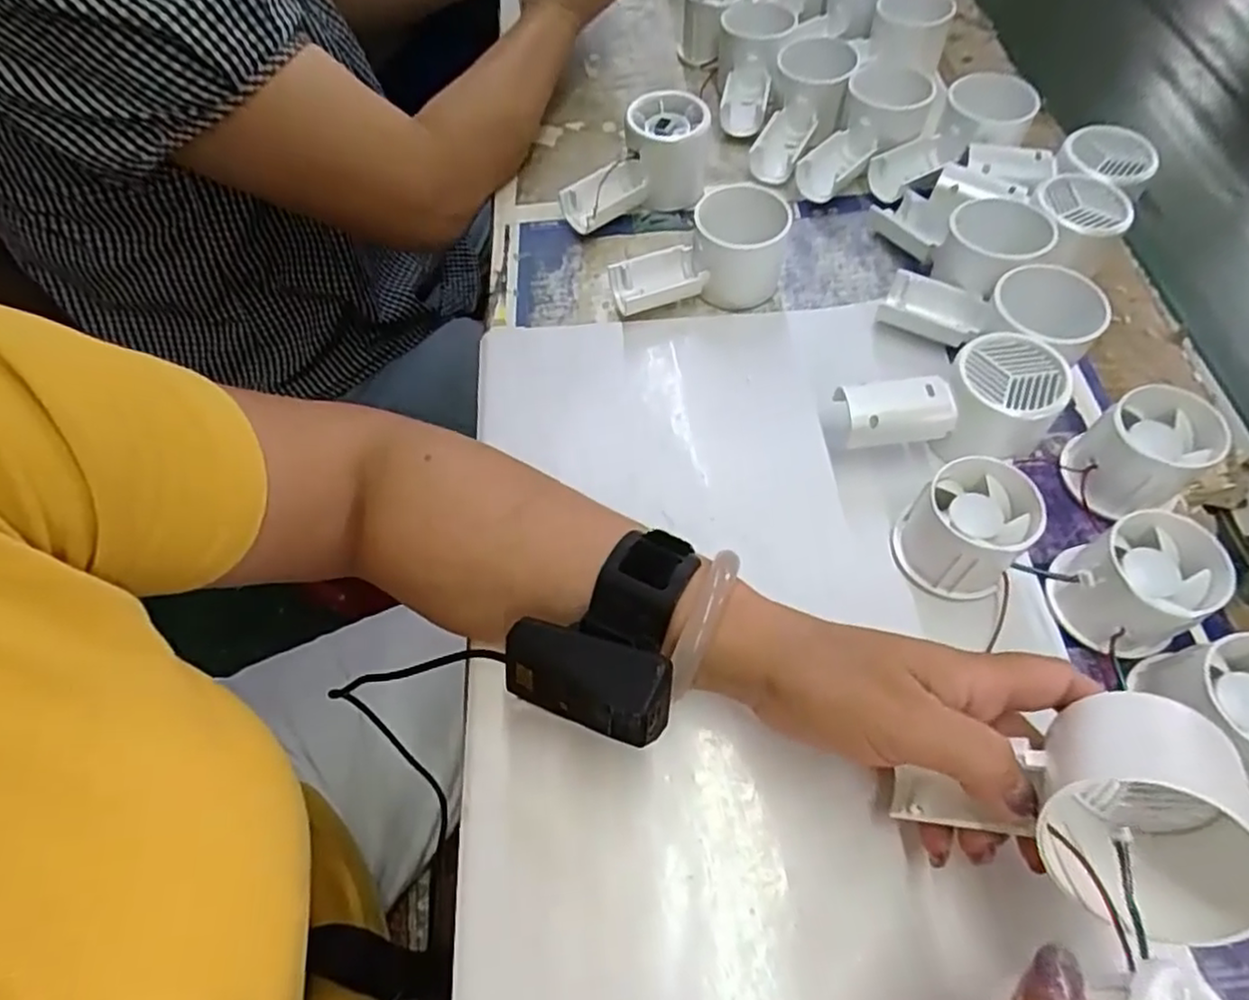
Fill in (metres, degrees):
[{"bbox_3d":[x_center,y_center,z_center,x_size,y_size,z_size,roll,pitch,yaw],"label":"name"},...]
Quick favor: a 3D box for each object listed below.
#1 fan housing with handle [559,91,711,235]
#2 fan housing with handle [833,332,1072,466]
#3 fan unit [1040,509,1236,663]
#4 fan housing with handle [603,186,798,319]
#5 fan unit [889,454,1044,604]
[{"bbox_3d":[0.004,-0.235,0.485,0.108,0.061,0.050,-26,62,-12],"label":"fan housing with handle"},{"bbox_3d":[0.174,-0.050,0.374,0.108,0.054,0.051,0,60,2],"label":"fan housing with handle"},{"bbox_3d":[0.238,0.042,0.324,0.066,0.048,0.055,-25,62,-12],"label":"fan unit"},{"bbox_3d":[0.046,-0.159,0.446,0.111,0.052,0.058,-10,60,-4],"label":"fan housing with handle"},{"bbox_3d":[0.170,0.013,0.341,0.053,0.049,0.055,-1,60,2],"label":"fan unit"}]

